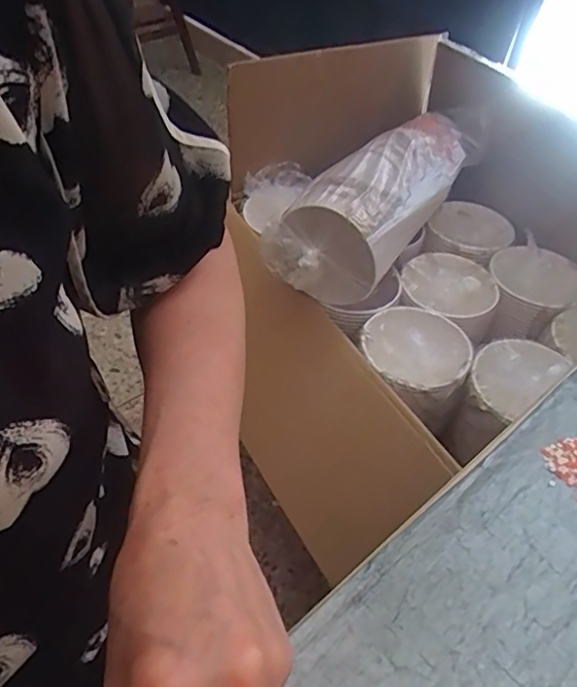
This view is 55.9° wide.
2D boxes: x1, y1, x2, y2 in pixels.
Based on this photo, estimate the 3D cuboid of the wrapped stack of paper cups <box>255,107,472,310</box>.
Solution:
[{"bbox_3d":[0.141,-0.208,0.889,0.154,0.195,0.397,30,51,23],"label":"wrapped stack of paper cups"}]

